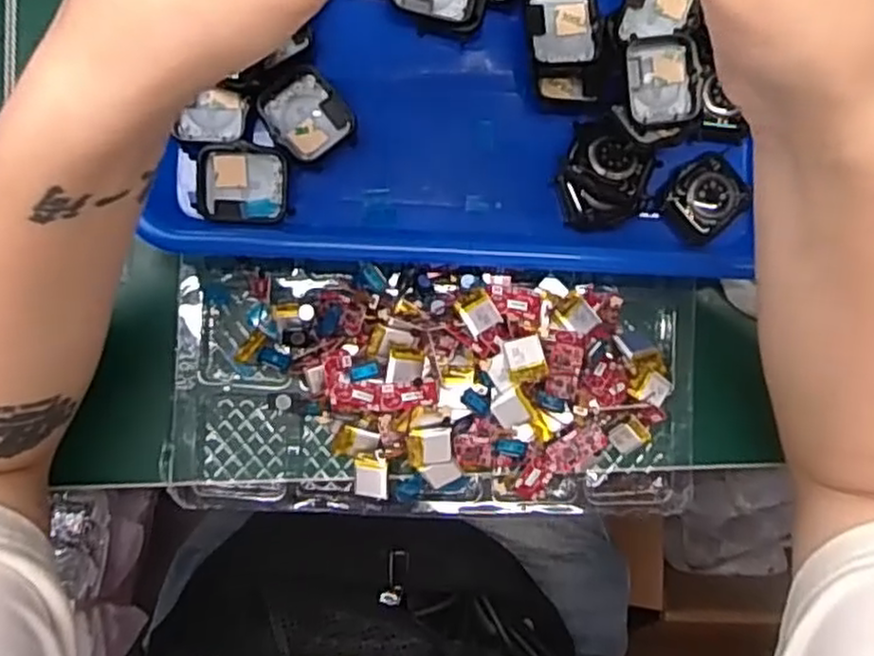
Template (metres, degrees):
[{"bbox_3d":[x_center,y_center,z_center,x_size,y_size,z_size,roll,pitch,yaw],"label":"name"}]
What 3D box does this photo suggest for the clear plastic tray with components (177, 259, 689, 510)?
[{"bbox_3d":[0.002,0.031,0.363,0.257,0.048,0.122,2,85,-5],"label":"clear plastic tray with components"}]

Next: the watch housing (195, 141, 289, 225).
[{"bbox_3d":[-0.093,-0.069,0.353,0.042,0.011,0.036,-3,86,-6],"label":"watch housing"}]

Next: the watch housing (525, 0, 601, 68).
[{"bbox_3d":[0.062,-0.149,0.366,0.034,0.011,0.040,-3,86,-6],"label":"watch housing"}]

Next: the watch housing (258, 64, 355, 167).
[{"bbox_3d":[-0.063,-0.104,0.357,0.037,0.011,0.039,-41,90,-7],"label":"watch housing"}]

